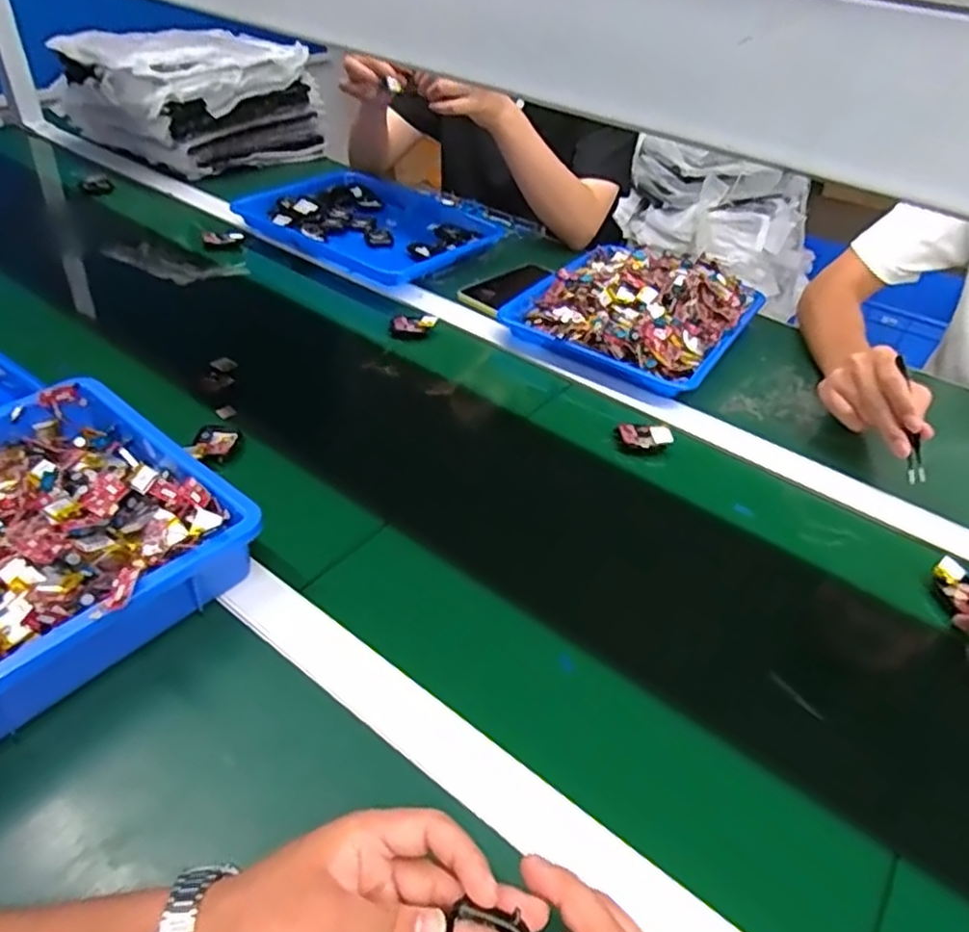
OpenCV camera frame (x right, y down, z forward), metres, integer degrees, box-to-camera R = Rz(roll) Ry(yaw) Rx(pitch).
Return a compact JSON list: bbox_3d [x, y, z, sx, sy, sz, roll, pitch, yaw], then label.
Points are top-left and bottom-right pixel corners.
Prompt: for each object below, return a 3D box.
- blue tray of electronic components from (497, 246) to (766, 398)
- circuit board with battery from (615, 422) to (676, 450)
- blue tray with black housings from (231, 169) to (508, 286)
[{"bbox_3d":[0.188,-0.199,0.862,0.248,0.068,0.270,26,44,23],"label":"blue tray of electronic components"},{"bbox_3d":[0.159,-0.029,0.687,0.055,0.017,0.026,3,40,-4],"label":"circuit board with battery"},{"bbox_3d":[-0.142,-0.362,1.023,0.311,0.043,0.320,32,46,28],"label":"blue tray with black housings"}]

